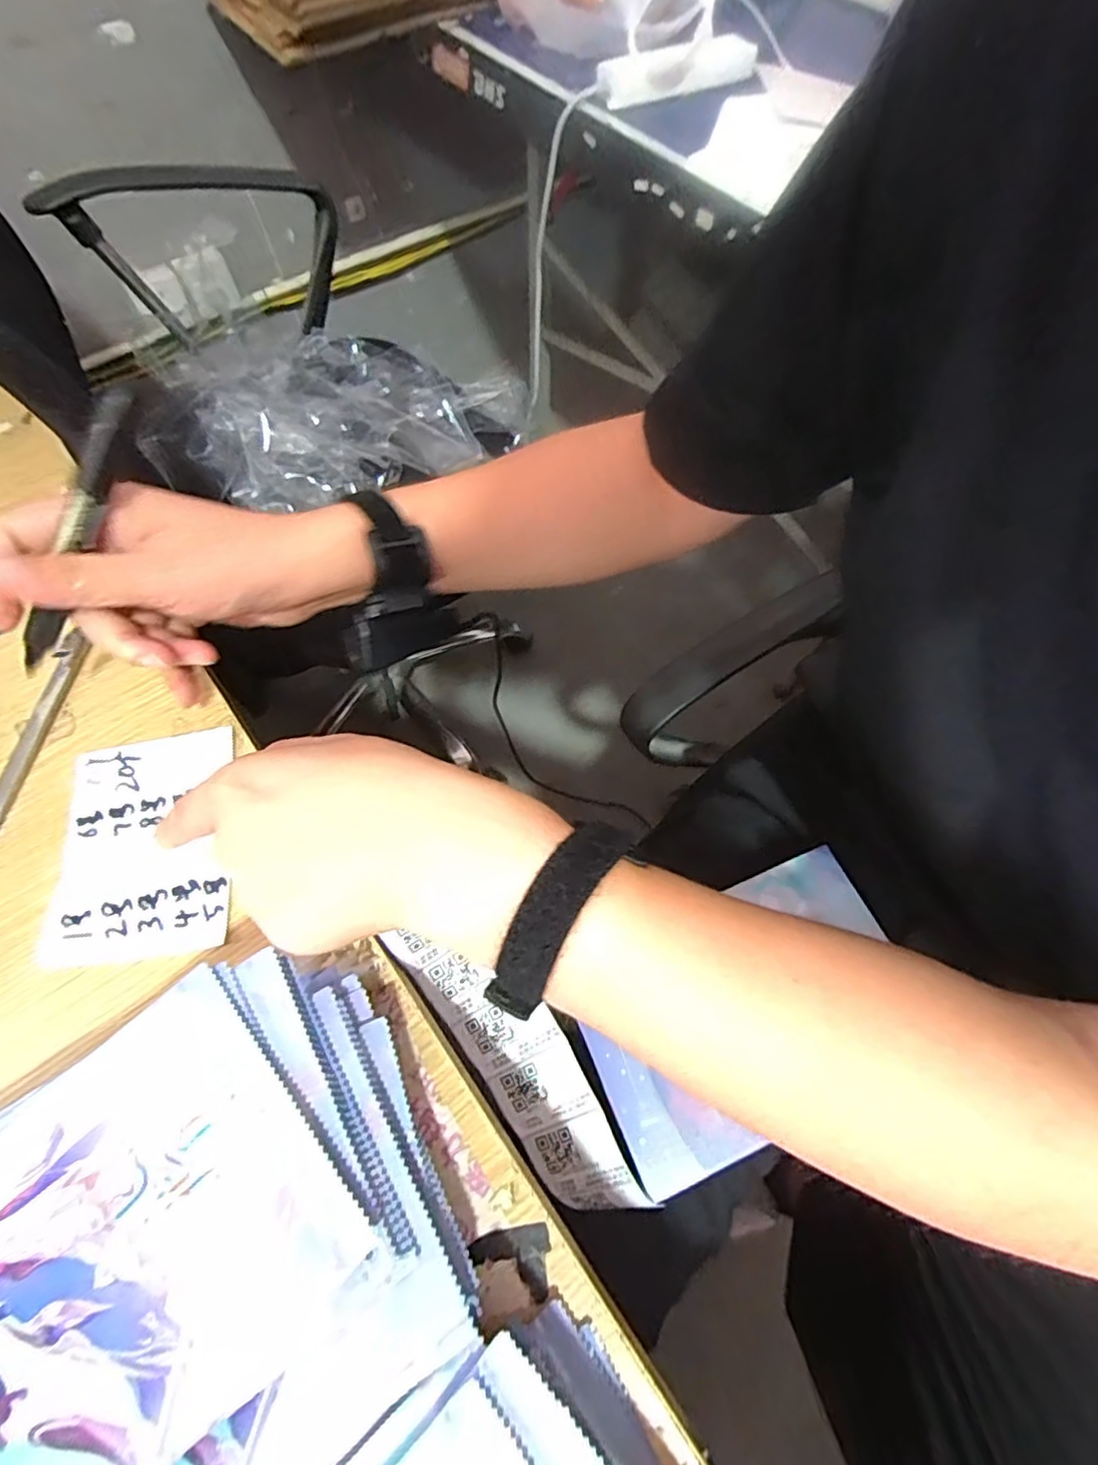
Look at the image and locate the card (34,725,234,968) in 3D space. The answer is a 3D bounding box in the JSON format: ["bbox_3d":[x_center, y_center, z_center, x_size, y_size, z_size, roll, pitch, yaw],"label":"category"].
[{"bbox_3d":[-0.211,0.056,0.318,0.085,0.005,0.117,-11,63,-5],"label":"card"}]

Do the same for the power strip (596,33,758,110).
[{"bbox_3d":[0.150,-0.774,0.710,0.193,0.033,0.043,-24,65,-12],"label":"power strip"}]

